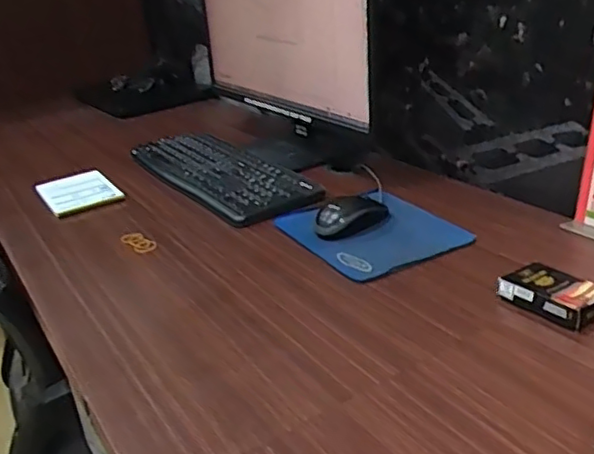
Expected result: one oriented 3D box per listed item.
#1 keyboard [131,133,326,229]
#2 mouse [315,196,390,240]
[{"bbox_3d":[-0.126,-0.092,1.023,0.168,0.024,0.436,-21,29,-26],"label":"keyboard"},{"bbox_3d":[0.070,-0.018,0.809,0.100,0.032,0.055,-18,28,-20],"label":"mouse"}]

